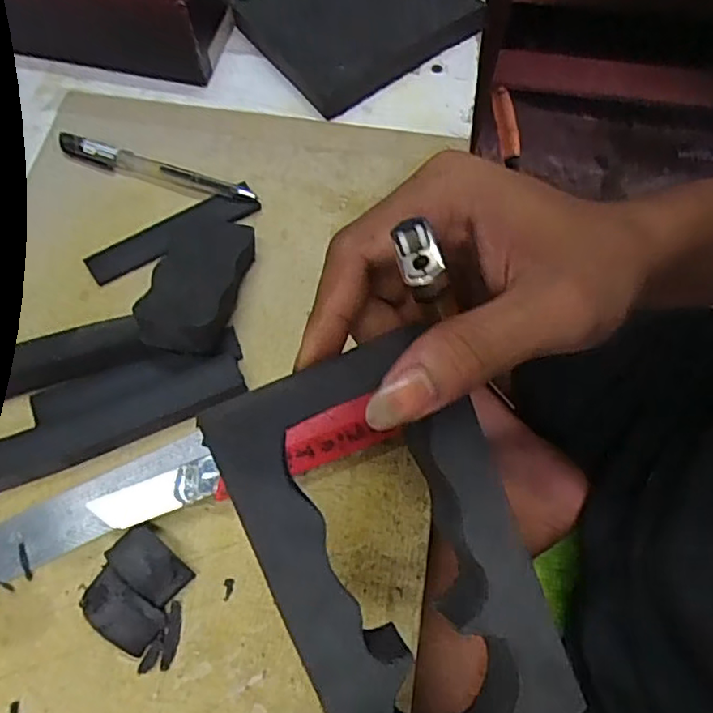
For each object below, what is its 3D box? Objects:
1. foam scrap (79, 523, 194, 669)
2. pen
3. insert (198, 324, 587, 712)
[{"bbox_3d":[-0.098,0.112,0.279,0.054,0.021,0.043,42,73,16],"label":"foam scrap"},{"bbox_3d":[-0.129,-0.120,0.381,0.137,0.013,0.014,19,68,8],"label":"pen"},{"bbox_3d":[0.016,0.068,0.192,0.079,0.013,0.143,-23,98,-13],"label":"insert"}]

